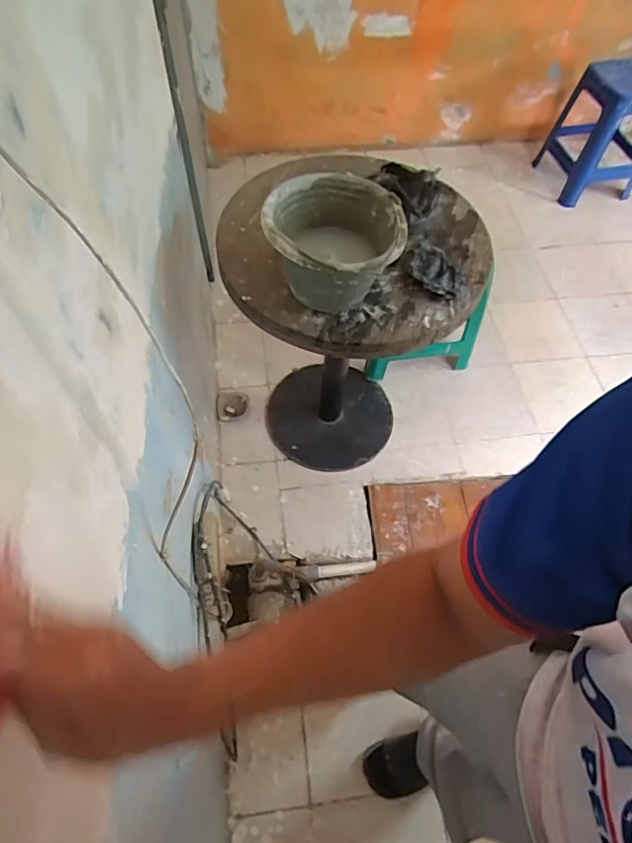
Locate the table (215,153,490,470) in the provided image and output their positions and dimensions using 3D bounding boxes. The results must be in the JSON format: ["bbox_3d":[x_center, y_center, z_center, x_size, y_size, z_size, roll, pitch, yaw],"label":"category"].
[{"bbox_3d":[0.051,-0.215,1.387,0.577,0.780,0.537,1,60,-1],"label":"table"}]

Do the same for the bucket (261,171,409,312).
[{"bbox_3d":[0.031,-0.321,0.945,0.244,0.170,0.247,1,60,-1],"label":"bucket"}]

